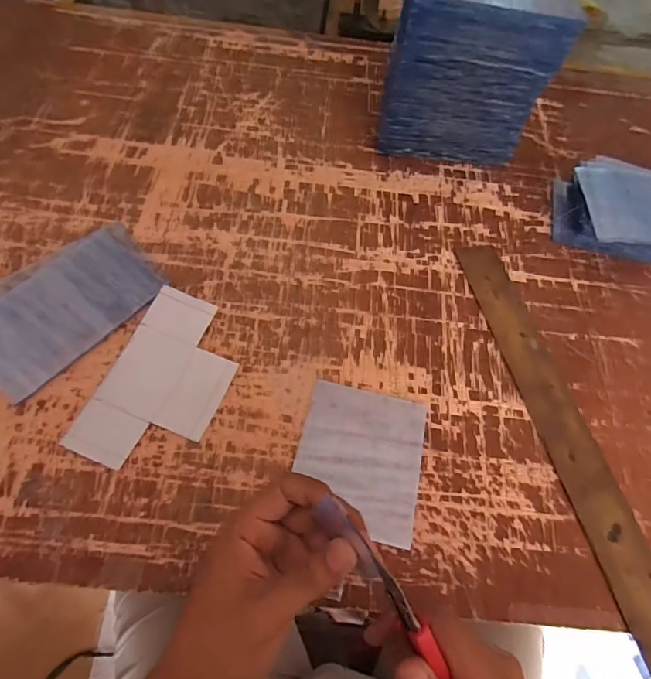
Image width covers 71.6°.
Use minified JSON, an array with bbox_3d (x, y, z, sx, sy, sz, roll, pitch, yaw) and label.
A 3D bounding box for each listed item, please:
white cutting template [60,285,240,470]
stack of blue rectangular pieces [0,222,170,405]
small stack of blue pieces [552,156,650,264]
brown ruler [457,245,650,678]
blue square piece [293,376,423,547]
[{"bbox_3d":[-0.143,0.037,0.407,0.103,0.007,0.165,20,66,7],"label":"white cutting template"},{"bbox_3d":[-0.258,-0.041,0.443,0.130,0.012,0.182,37,65,16],"label":"stack of blue rectangular pieces"},{"bbox_3d":[0.374,-0.146,0.528,0.194,0.052,0.136,8,60,0],"label":"small stack of blue pieces"},{"bbox_3d":[0.219,0.084,0.415,0.049,0.005,0.433,-9,62,-9],"label":"brown ruler"},{"bbox_3d":[0.030,0.103,0.395,0.105,0.010,0.121,13,63,4],"label":"blue square piece"}]

